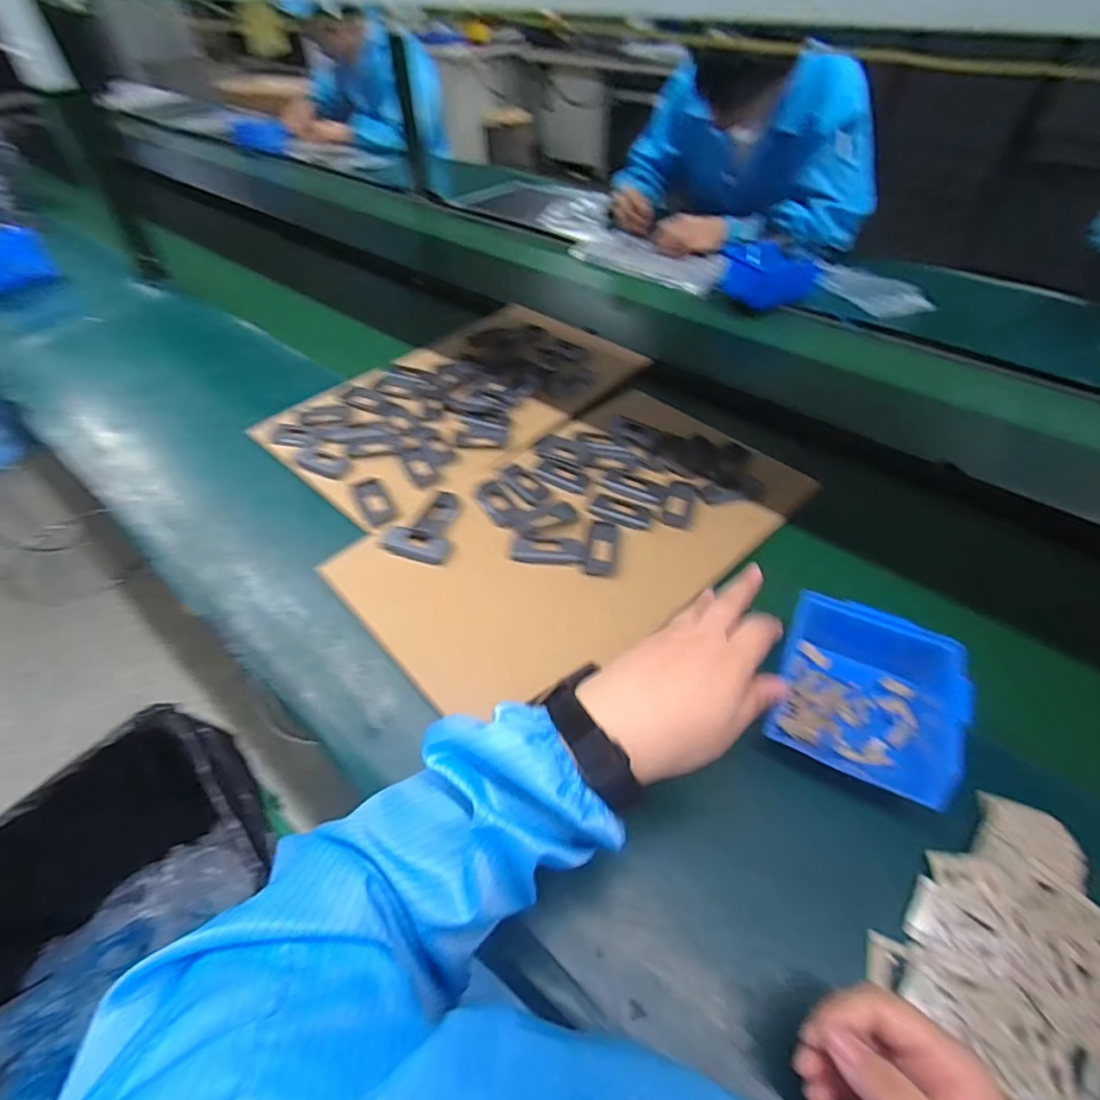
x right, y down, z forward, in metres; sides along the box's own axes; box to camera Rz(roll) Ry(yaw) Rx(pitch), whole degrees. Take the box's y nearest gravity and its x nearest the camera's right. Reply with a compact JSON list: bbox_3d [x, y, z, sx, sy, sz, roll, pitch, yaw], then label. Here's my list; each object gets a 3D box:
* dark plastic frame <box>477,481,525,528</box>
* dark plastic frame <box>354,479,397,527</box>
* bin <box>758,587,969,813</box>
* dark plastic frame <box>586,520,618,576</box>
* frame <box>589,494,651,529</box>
[{"bbox_3d":[-0.060,-0.055,0.630,0.034,0.004,0.082,-24,53,-20],"label":"dark plastic frame"},{"bbox_3d":[-0.207,-0.057,0.640,0.034,0.010,0.071,-22,52,-18],"label":"dark plastic frame"},{"bbox_3d":[0.258,0.122,0.441,0.140,0.074,0.137,24,53,20],"label":"bin"},{"bbox_3d":[0.057,-0.001,0.591,0.031,0.011,0.073,6,49,6],"label":"dark plastic frame"},{"bbox_3d":[0.083,-0.045,0.624,0.071,0.004,0.038,22,51,16],"label":"frame"}]

